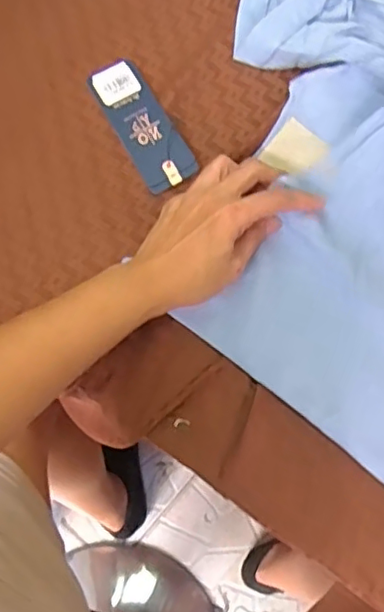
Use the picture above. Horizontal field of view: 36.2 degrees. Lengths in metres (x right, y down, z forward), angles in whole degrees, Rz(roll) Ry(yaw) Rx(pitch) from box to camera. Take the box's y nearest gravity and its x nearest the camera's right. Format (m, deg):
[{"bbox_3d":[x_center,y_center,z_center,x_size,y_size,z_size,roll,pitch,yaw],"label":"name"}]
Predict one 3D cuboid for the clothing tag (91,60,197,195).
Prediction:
[{"bbox_3d":[-0.044,-0.156,0.505,0.046,0.005,0.126,-30,78,-6],"label":"clothing tag"}]

